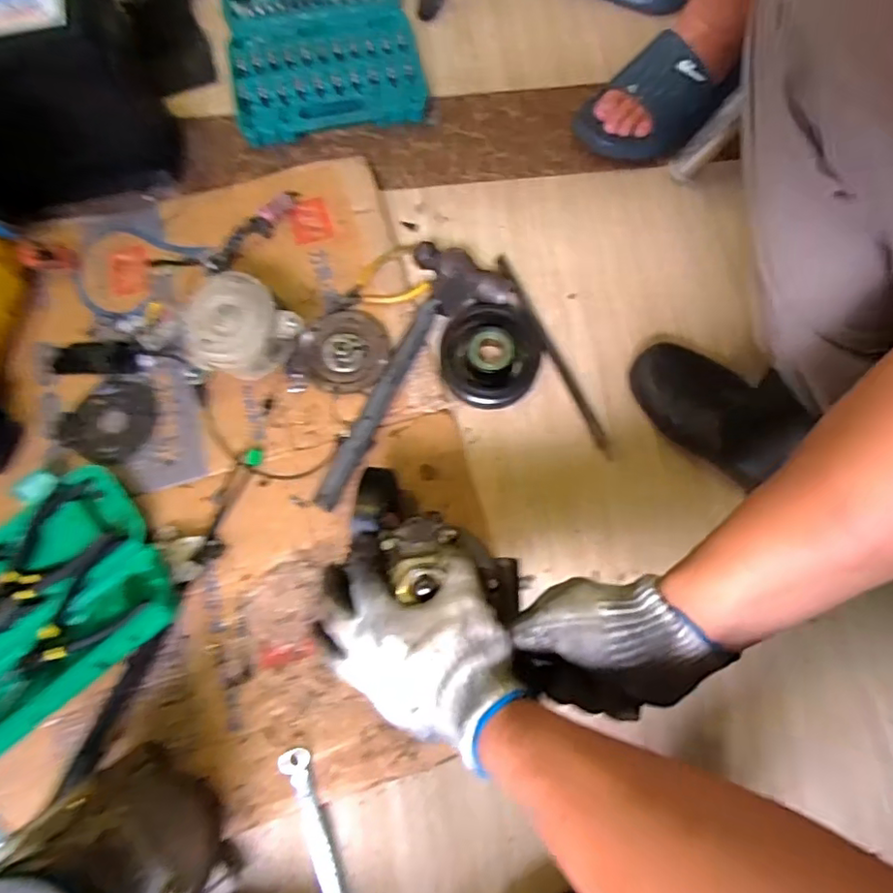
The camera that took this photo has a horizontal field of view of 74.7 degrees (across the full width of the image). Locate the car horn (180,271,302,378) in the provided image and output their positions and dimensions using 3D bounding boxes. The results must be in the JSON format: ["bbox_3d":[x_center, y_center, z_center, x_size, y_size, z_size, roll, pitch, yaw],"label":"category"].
[{"bbox_3d":[-0.219,-0.129,0.628,0.115,0.079,0.101,-22,73,-8],"label":"car horn"}]

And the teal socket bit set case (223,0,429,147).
[{"bbox_3d":[-0.178,-0.587,0.819,0.250,0.033,0.376,-11,72,-4],"label":"teal socket bit set case"}]

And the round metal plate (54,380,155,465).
[{"bbox_3d":[-0.361,-0.030,0.629,0.084,0.010,0.095,34,74,10],"label":"round metal plate"}]

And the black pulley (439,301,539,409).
[{"bbox_3d":[0.050,-0.103,0.648,0.107,0.023,0.114,0,72,-1],"label":"black pulley"}]

